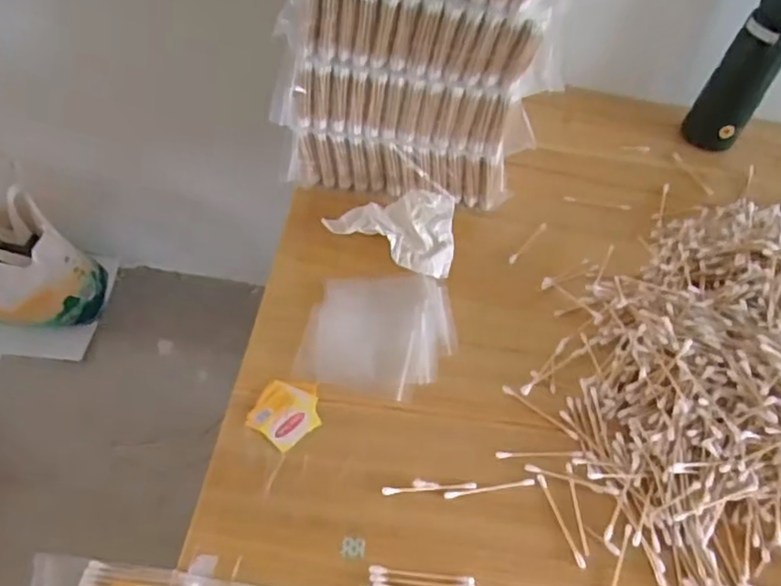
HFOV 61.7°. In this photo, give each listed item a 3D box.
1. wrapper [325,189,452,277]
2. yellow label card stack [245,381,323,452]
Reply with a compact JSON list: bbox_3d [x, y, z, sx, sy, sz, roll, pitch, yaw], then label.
[{"bbox_3d":[0.009,-0.070,0.675,0.133,0.041,0.084,25,53,11],"label":"wrapper"},{"bbox_3d":[-0.086,0.098,0.551,0.054,0.004,0.060,30,53,16],"label":"yellow label card stack"}]

